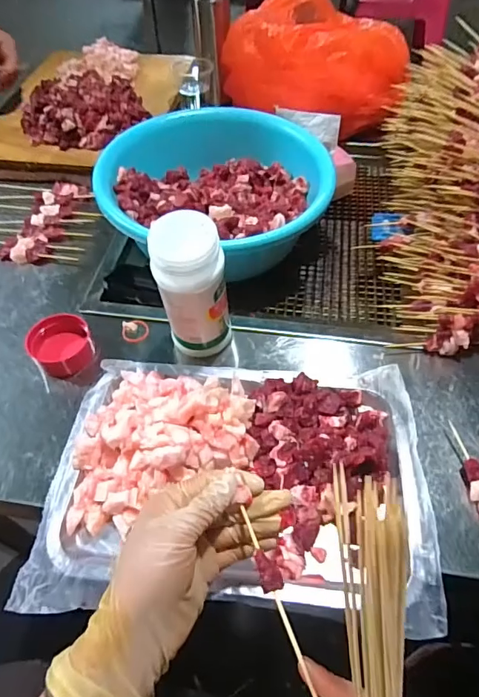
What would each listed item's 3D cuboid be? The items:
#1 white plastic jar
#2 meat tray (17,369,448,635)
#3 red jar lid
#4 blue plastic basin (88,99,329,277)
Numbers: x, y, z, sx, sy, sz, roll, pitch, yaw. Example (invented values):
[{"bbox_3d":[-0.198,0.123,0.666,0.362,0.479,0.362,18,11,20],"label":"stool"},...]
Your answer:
[{"bbox_3d":[-0.043,-0.048,0.440,0.063,0.164,0.053,-7,54,-3],"label":"white plastic jar"},{"bbox_3d":[-0.001,0.110,0.395,0.319,0.048,0.216,2,54,3],"label":"meat tray"},{"bbox_3d":[-0.196,-0.006,0.496,0.060,0.033,0.062,-1,54,1],"label":"red jar lid"},{"bbox_3d":[-0.025,-0.201,0.594,0.266,0.101,0.266,-1,54,1],"label":"blue plastic basin"}]

